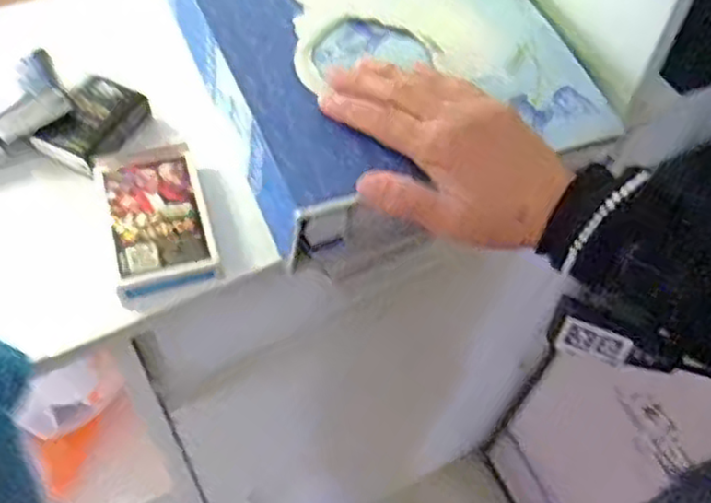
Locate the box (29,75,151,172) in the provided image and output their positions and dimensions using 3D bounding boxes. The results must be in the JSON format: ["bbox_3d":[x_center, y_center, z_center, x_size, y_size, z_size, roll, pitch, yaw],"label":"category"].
[{"bbox_3d":[-0.171,-0.084,0.466,0.049,0.019,0.064,21,57,9],"label":"box"}]

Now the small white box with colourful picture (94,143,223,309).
[{"bbox_3d":[-0.120,-0.021,0.426,0.055,0.015,0.104,-14,59,-13],"label":"small white box with colourful picture"}]

